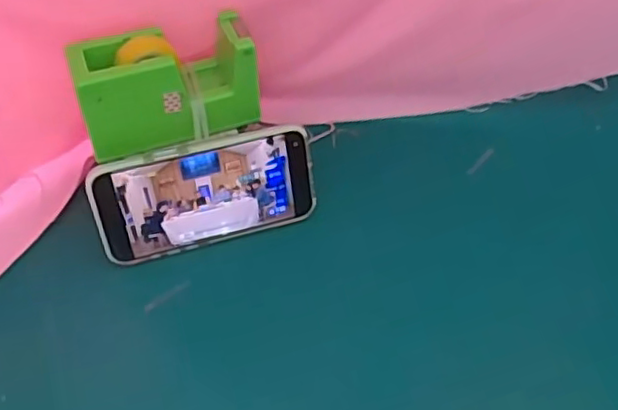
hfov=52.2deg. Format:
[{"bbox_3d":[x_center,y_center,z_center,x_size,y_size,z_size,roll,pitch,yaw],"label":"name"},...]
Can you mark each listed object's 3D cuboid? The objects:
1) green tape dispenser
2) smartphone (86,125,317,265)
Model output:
[{"bbox_3d":[-0.105,-0.084,0.460,0.131,0.068,0.060,-19,53,-16],"label":"green tape dispenser"},{"bbox_3d":[-0.074,-0.007,0.465,0.158,0.082,0.005,-14,31,-13],"label":"smartphone"}]

